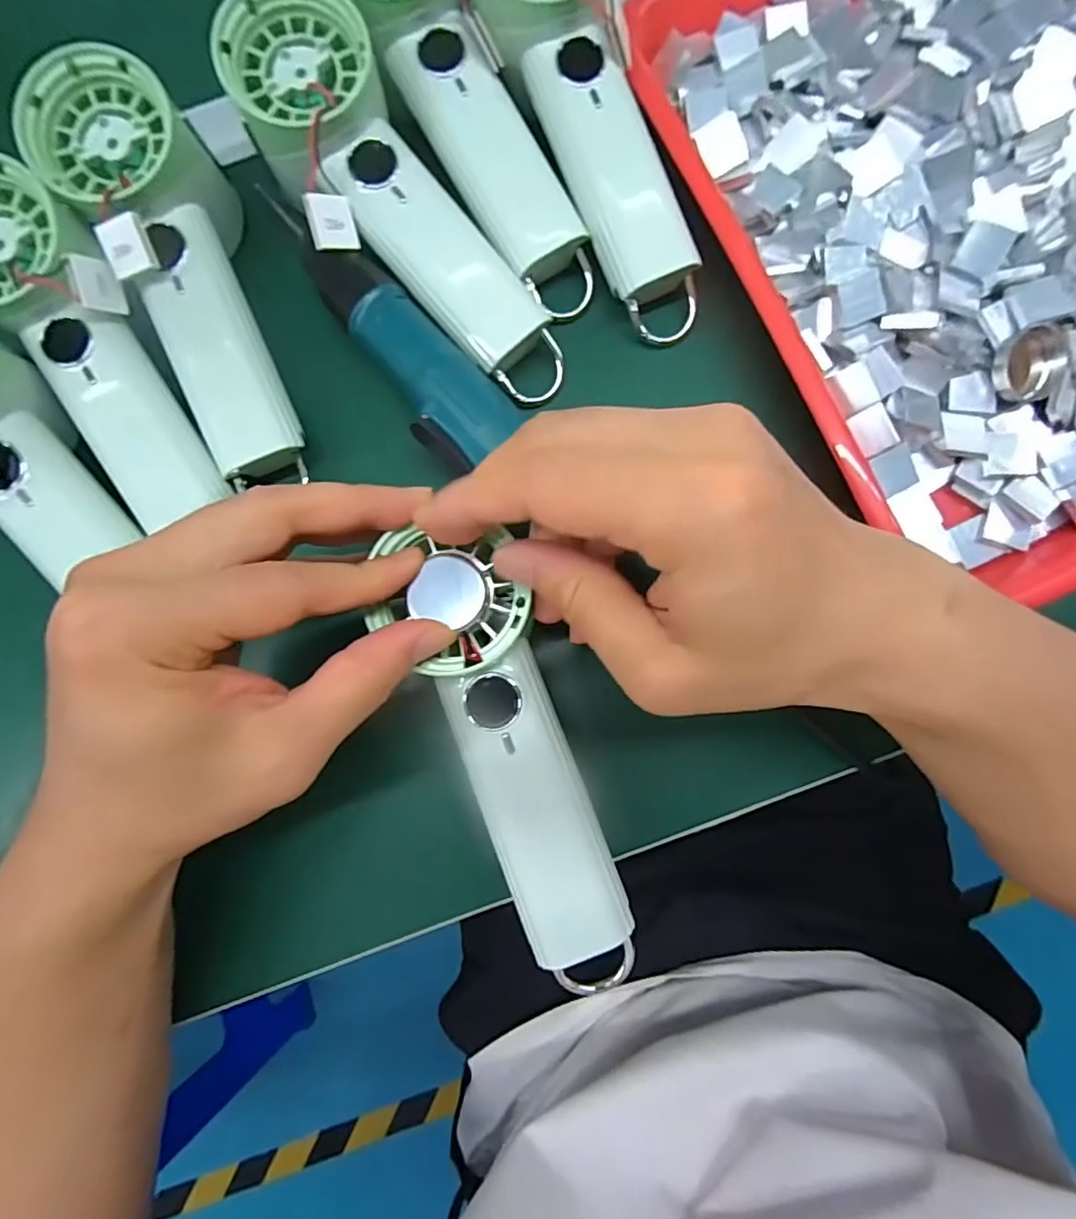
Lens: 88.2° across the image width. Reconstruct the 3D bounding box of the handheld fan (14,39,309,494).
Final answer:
[{"bbox_3d":[-0.157,-0.146,0.256,0.057,0.052,0.176,-23,97,0],"label":"handheld fan"}]

